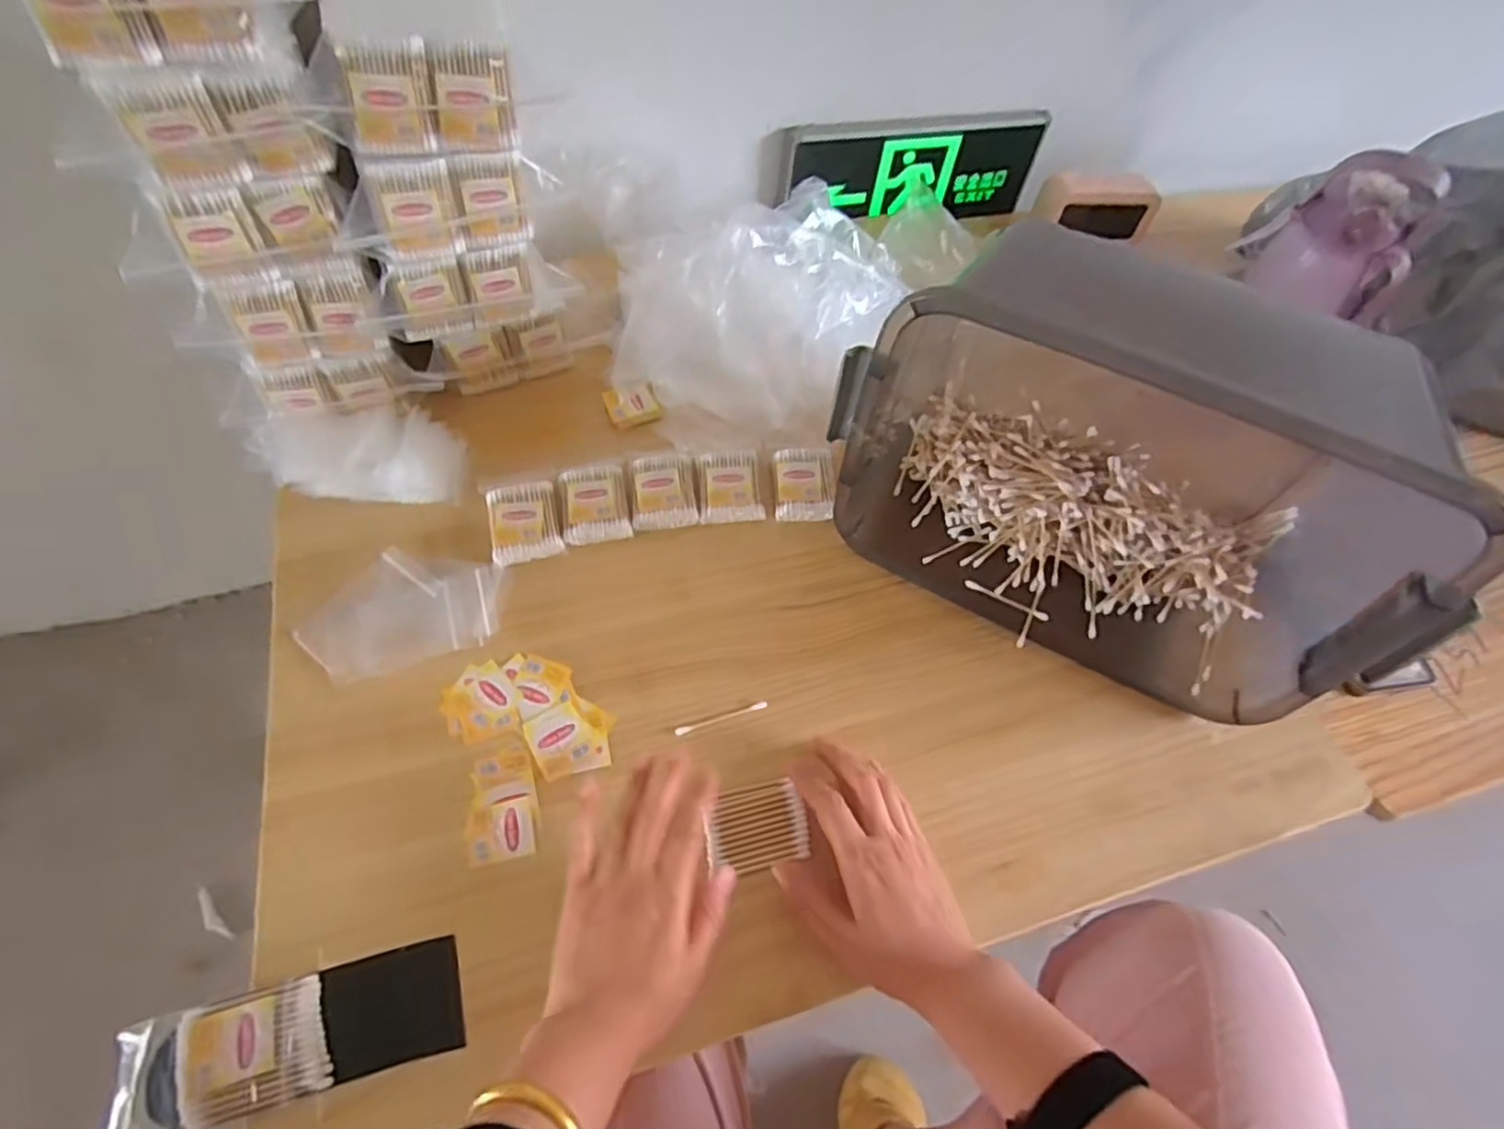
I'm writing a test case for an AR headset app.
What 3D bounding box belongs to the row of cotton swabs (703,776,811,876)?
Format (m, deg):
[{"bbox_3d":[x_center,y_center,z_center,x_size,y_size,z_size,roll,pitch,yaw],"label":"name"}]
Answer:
[{"bbox_3d":[0.004,0.182,0.500,0.062,0.008,0.055,-11,61,-10],"label":"row of cotton swabs"}]

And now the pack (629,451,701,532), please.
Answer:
[{"bbox_3d":[-0.079,-0.066,0.634,0.055,0.012,0.073,-7,58,-9],"label":"pack"}]

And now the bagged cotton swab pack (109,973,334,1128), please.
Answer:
[{"bbox_3d":[-0.308,0.286,0.412,0.111,0.013,0.064,-13,59,-13],"label":"bagged cotton swab pack"}]

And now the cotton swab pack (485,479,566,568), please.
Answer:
[{"bbox_3d":[-0.195,-0.038,0.611,0.056,0.011,0.074,-12,59,-12],"label":"cotton swab pack"}]

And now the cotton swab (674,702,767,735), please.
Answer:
[{"bbox_3d":[-0.023,0.116,0.538,0.072,0.004,0.006,-15,62,-12],"label":"cotton swab"}]

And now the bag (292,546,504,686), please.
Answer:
[{"bbox_3d":[-0.277,0.034,0.568,0.147,0.005,0.101,-16,60,-15],"label":"bag"}]

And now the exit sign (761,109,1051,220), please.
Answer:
[{"bbox_3d":[0.187,-0.470,0.873,0.370,0.133,0.042,-12,59,-12],"label":"exit sign"}]

